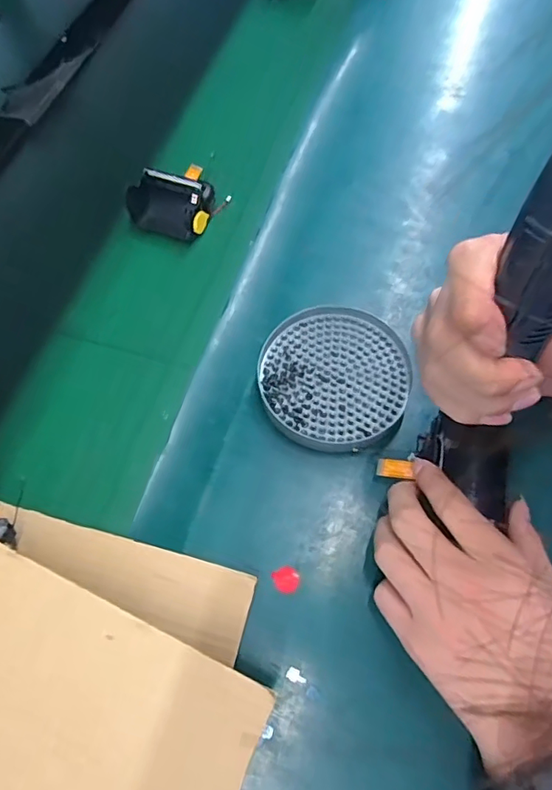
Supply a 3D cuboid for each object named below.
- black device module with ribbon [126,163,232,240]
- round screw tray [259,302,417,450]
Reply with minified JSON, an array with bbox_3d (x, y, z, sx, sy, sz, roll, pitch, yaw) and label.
[{"bbox_3d":[-0.095,-0.182,0.470,0.072,0.031,0.060,21,67,11],"label":"black device module with ribbon"},{"bbox_3d":[0.043,-0.014,0.388,0.111,0.015,0.111,0,65,1],"label":"round screw tray"}]

